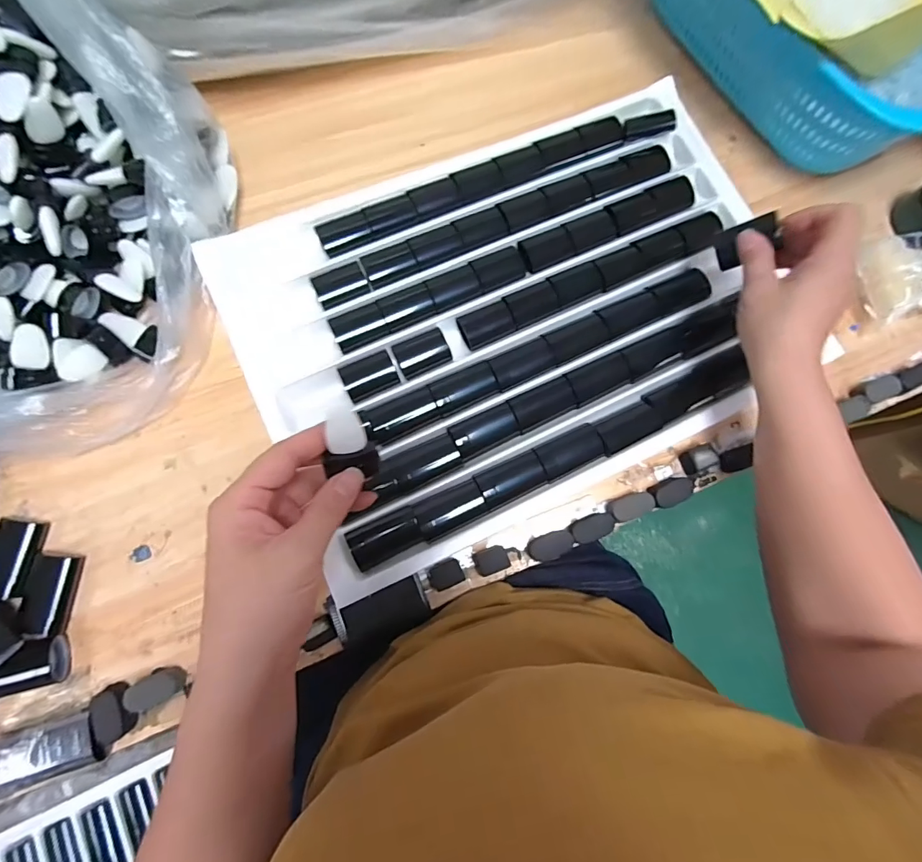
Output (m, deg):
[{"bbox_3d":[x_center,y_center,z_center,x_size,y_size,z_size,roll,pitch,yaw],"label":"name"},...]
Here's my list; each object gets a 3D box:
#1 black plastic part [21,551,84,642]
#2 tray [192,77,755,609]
[{"bbox_3d":[-0.321,0.127,0.355,0.031,0.018,0.062,7,78,-3],"label":"black plastic part"},{"bbox_3d":[0.057,-0.117,0.417,0.495,0.039,0.338,-26,81,-9],"label":"tray"}]

